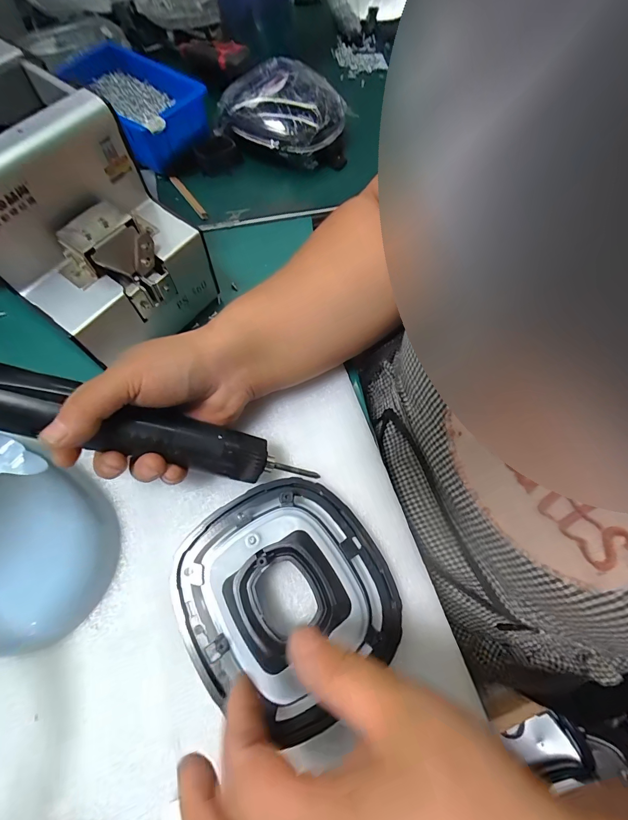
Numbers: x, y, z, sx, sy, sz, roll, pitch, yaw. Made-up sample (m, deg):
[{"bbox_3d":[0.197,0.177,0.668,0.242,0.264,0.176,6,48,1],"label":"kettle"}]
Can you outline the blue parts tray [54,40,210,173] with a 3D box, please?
[{"bbox_3d":[-0.199,-0.336,0.393,0.163,0.041,0.104,38,73,11],"label":"blue parts tray"}]

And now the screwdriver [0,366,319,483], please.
[{"bbox_3d":[-0.124,0.009,0.229,0.254,0.032,0.034,16,69,-16],"label":"screwdriver"}]

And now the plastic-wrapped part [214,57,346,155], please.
[{"bbox_3d":[-0.034,-0.337,0.399,0.116,0.031,0.108,40,73,12],"label":"plastic-wrapped part"}]

